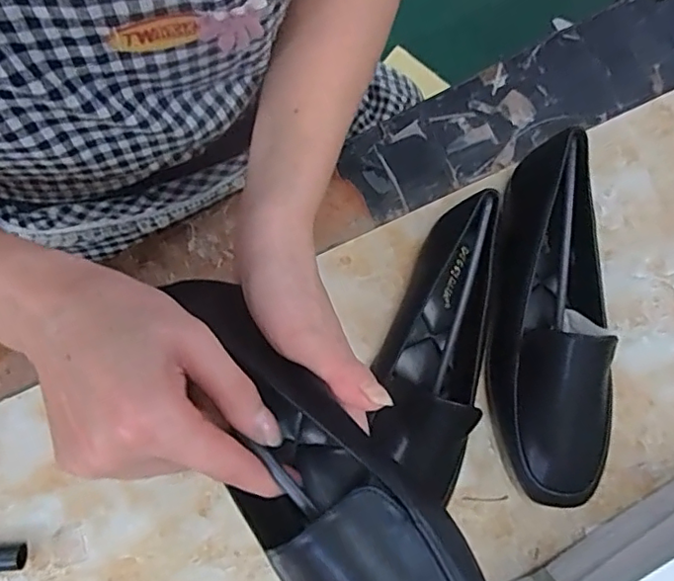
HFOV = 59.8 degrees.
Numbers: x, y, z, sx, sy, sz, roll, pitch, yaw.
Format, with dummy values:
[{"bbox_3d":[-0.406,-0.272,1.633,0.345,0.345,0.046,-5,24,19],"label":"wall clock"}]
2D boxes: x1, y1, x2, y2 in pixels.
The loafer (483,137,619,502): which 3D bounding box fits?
[{"bbox_3d":[0.142,0.020,0.403,0.071,0.073,0.242,-2,80,-4],"label":"loafer"}]

